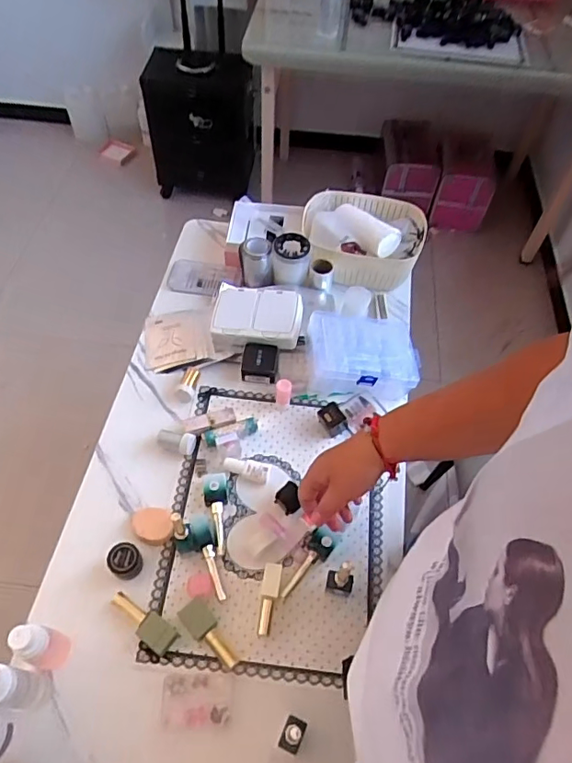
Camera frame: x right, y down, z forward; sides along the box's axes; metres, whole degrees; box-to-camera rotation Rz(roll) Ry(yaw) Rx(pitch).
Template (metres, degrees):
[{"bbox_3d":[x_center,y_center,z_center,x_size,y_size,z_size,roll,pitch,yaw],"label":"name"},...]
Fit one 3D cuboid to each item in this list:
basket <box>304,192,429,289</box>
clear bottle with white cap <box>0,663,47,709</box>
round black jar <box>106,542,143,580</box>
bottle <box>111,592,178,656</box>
[{"bbox_3d":[0.135,-0.253,0.949,0.211,0.080,0.164,9,56,3],"label":"basket"},{"bbox_3d":[-0.278,0.310,0.538,0.030,0.134,0.034,4,56,0],"label":"clear bottle with white cap"},{"bbox_3d":[-0.202,0.226,0.665,0.039,0.036,0.040,1,56,-2],"label":"round black jar"},{"bbox_3d":[-0.169,0.281,0.626,0.091,0.021,0.031,35,61,19],"label":"bottle"}]

